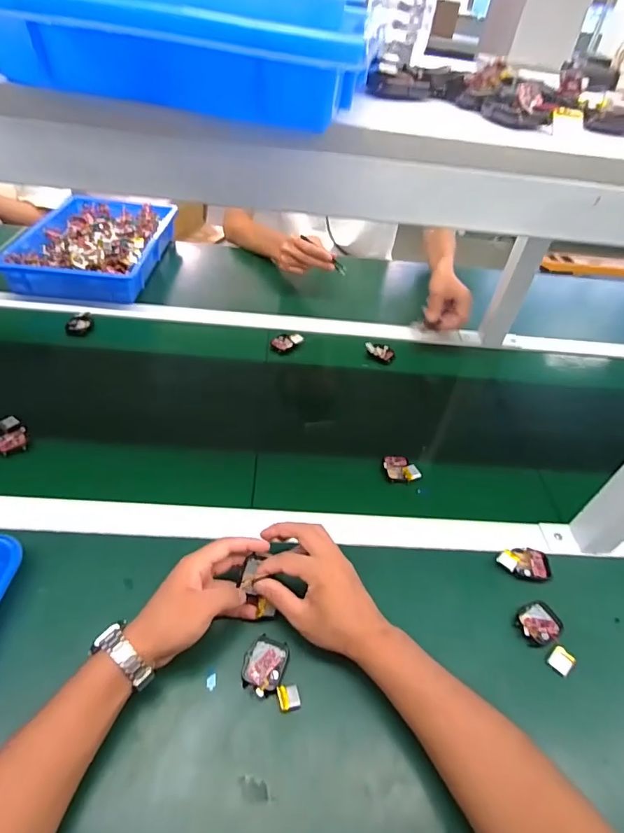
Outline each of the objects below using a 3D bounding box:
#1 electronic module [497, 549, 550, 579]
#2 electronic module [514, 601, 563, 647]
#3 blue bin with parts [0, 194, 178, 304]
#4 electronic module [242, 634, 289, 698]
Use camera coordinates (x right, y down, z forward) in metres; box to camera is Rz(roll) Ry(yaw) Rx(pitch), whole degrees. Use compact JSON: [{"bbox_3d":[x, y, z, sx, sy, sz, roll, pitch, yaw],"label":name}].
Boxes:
[{"bbox_3d":[0.252,0.175,0.538,0.060,0.009,0.035,6,45,0],"label":"electronic module"},{"bbox_3d":[0.247,0.224,0.492,0.049,0.008,0.040,-26,53,-29],"label":"electronic module"},{"bbox_3d":[-0.428,-0.343,0.907,0.244,0.059,0.345,6,45,-1],"label":"blue bin with parts"},{"bbox_3d":[-0.045,0.239,0.437,0.039,0.012,0.051,16,46,9],"label":"electronic module"}]

